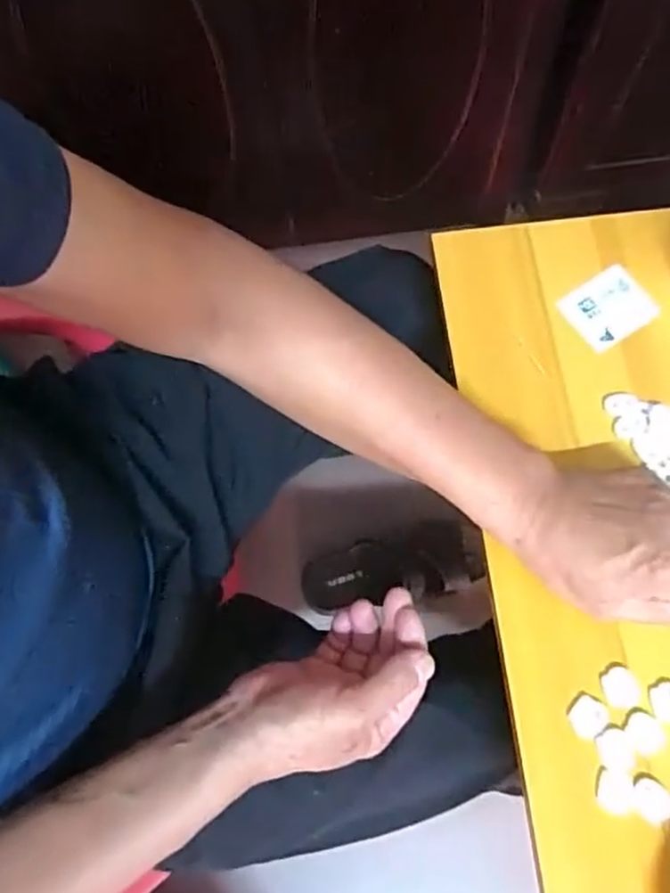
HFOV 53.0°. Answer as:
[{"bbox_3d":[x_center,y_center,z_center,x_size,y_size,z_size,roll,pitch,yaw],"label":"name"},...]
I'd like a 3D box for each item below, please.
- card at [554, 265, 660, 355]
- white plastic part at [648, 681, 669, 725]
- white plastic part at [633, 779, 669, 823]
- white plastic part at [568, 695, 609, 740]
[{"bbox_3d":[0.202,-0.102,0.495,0.057,0.006,0.050,-34,75,-9],"label":"card"},{"bbox_3d":[0.202,0.155,0.406,0.020,0.006,0.023,-6,73,0],"label":"white plastic part"},{"bbox_3d":[0.186,0.208,0.393,0.023,0.005,0.020,28,75,10],"label":"white plastic part"},{"bbox_3d":[0.153,0.164,0.408,0.020,0.006,0.023,33,76,11],"label":"white plastic part"}]

